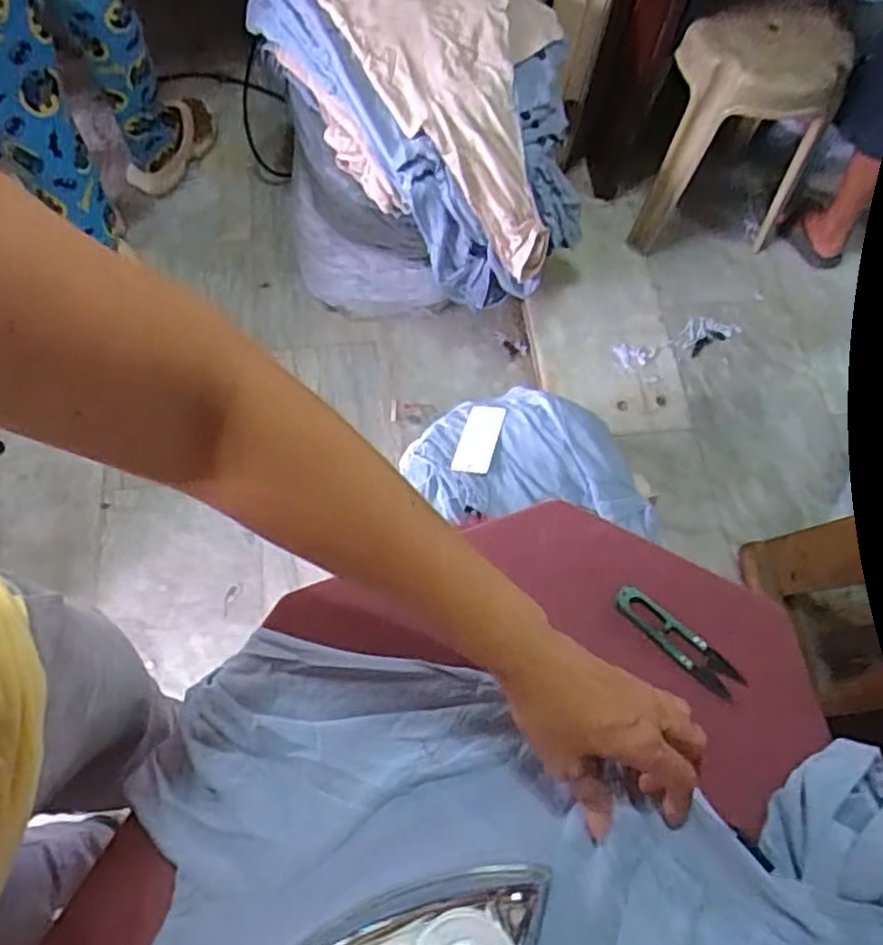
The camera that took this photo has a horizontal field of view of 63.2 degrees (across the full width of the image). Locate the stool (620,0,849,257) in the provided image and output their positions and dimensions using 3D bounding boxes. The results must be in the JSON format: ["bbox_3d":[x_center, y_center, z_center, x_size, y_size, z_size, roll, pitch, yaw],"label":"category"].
[{"bbox_3d":[0.629,-0.714,1.521,0.352,0.444,0.330,27,68,7],"label":"stool"}]

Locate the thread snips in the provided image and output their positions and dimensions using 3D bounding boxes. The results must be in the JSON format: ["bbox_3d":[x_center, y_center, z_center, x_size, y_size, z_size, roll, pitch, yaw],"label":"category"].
[{"bbox_3d":[0.166,0.117,0.506,0.023,0.007,0.100,-42,71,-17],"label":"thread snips"}]

